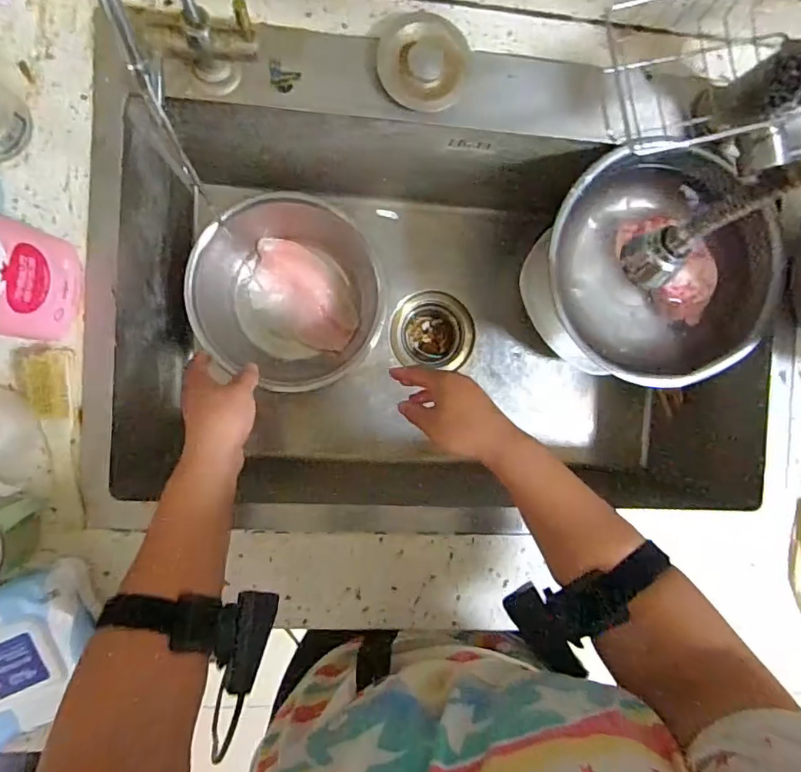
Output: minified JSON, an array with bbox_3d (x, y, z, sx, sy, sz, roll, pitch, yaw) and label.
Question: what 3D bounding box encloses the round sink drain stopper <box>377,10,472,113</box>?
[{"bbox_3d":[0.021,-0.291,0.479,0.080,0.021,0.071,25,89,-6],"label":"round sink drain stopper"}]

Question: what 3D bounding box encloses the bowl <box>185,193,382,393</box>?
[{"bbox_3d":[-0.131,-0.103,0.616,0.198,0.095,0.210,0,91,-6],"label":"bowl"}]

